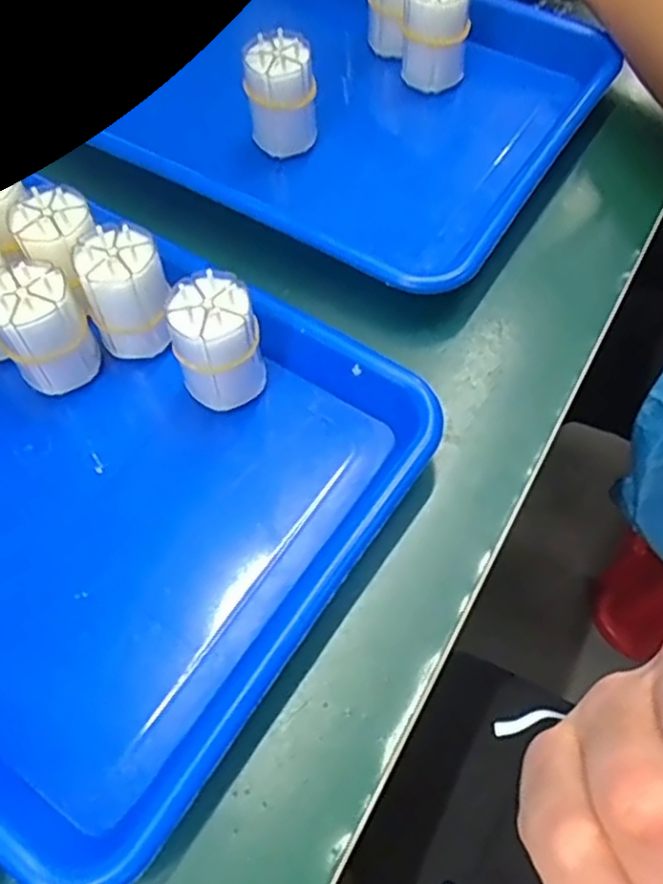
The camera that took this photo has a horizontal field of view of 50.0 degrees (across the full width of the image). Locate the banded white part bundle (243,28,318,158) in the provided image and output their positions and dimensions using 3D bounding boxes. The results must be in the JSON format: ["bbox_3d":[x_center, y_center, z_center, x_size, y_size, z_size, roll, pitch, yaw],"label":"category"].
[{"bbox_3d":[-0.029,-0.200,0.416,0.038,0.061,0.031,-14,60,-5],"label":"banded white part bundle"}]

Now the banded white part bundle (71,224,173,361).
[{"bbox_3d":[-0.099,-0.072,0.350,0.039,0.059,0.033,-22,61,-9],"label":"banded white part bundle"}]

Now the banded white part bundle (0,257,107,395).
[{"bbox_3d":[-0.136,-0.054,0.341,0.039,0.061,0.031,-26,62,-12],"label":"banded white part bundle"}]

